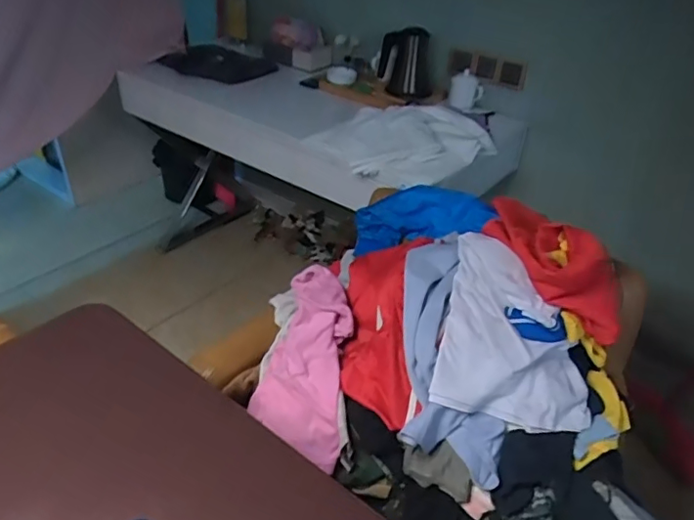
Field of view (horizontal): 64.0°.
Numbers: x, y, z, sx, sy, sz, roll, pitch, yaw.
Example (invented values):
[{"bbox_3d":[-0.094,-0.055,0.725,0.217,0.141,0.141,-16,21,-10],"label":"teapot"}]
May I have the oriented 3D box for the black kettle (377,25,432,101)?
[{"bbox_3d":[0.184,-0.607,1.706,0.174,0.220,0.145,4,35,2],"label":"black kettle"}]

